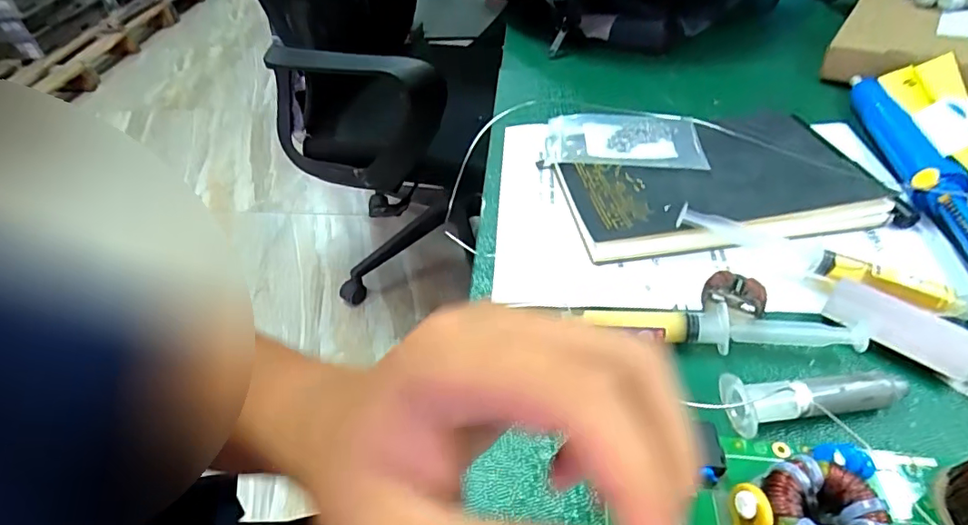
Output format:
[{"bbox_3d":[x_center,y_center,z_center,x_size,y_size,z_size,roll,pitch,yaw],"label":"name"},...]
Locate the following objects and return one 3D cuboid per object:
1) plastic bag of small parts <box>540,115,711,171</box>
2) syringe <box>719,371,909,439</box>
[{"bbox_3d":[0.111,-0.100,0.426,0.118,0.006,0.076,4,44,7],"label":"plastic bag of small parts"},{"bbox_3d":[0.166,0.066,0.268,0.089,0.019,0.024,-7,44,-4],"label":"syringe"}]

